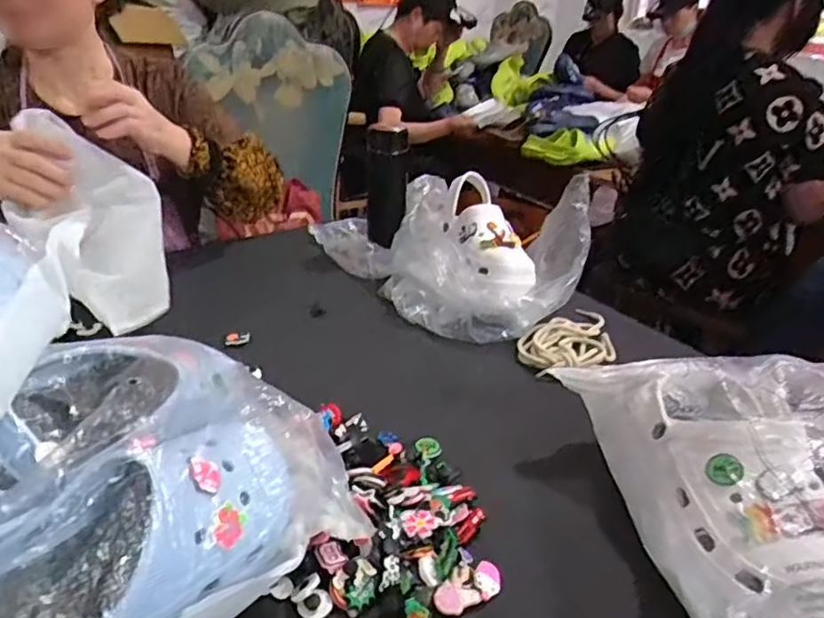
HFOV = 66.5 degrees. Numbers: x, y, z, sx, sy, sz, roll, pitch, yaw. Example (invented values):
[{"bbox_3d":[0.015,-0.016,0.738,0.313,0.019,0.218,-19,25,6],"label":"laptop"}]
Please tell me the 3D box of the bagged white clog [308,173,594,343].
[{"bbox_3d":[0.036,-0.109,0.909,0.255,0.141,0.443,-19,35,-37],"label":"bagged white clog"}]

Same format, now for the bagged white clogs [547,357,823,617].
[{"bbox_3d":[0.296,0.126,0.500,0.263,0.099,0.284,-1,28,-10],"label":"bagged white clogs"}]

